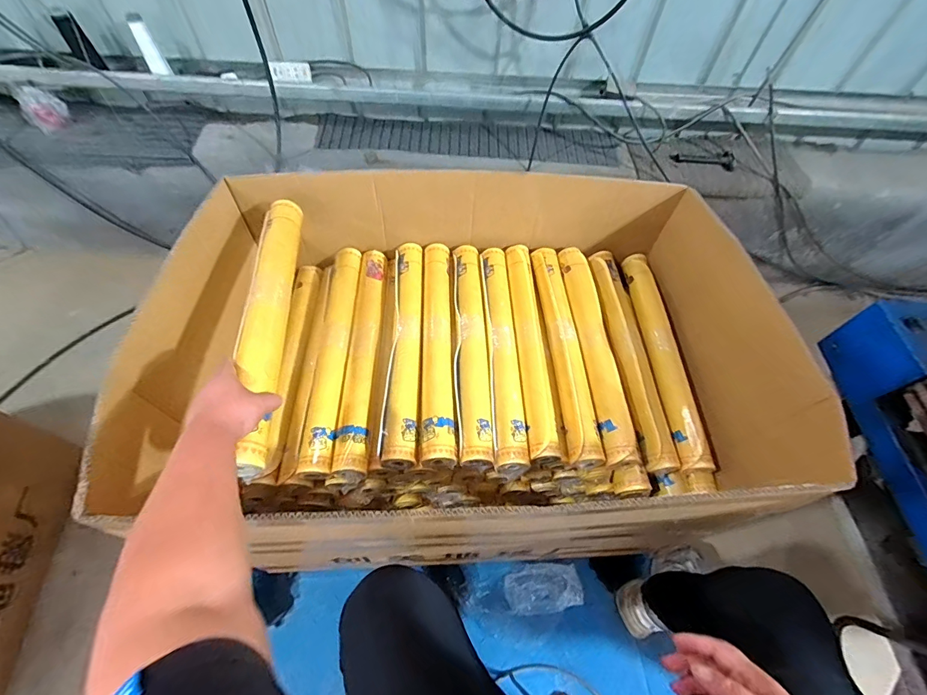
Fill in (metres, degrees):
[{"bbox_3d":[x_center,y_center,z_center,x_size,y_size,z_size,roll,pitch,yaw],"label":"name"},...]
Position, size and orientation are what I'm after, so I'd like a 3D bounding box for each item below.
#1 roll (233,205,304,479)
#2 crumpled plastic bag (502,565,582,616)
[{"bbox_3d":[-0.292,-0.063,0.611,0.053,0.042,0.490,-6,57,-7],"label":"roll"},{"bbox_3d":[0.182,0.548,0.928,0.175,0.038,0.095,0,59,-3],"label":"crumpled plastic bag"}]

